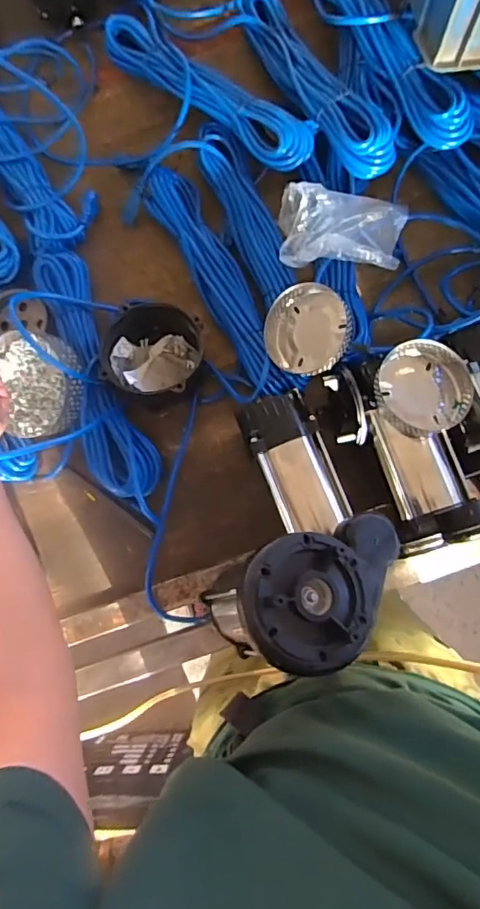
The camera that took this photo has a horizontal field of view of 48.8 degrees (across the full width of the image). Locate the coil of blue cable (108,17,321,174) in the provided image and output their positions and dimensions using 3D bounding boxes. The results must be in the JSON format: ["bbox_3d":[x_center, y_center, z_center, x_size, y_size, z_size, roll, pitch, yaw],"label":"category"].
[{"bbox_3d":[-0.054,-0.495,0.723,0.349,0.056,0.082,35,87,8],"label":"coil of blue cable"}]

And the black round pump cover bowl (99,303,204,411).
[{"bbox_3d":[-0.110,-0.131,0.688,0.124,0.055,0.132,11,84,6],"label":"black round pump cover bowl"}]

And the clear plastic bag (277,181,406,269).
[{"bbox_3d":[0.131,-0.285,0.674,0.161,0.069,0.102,2,83,5],"label":"clear plastic bag"}]

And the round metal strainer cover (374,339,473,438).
[{"bbox_3d":[0.208,-0.074,0.602,0.105,0.039,0.108,-1,83,5],"label":"round metal strainer cover"}]

